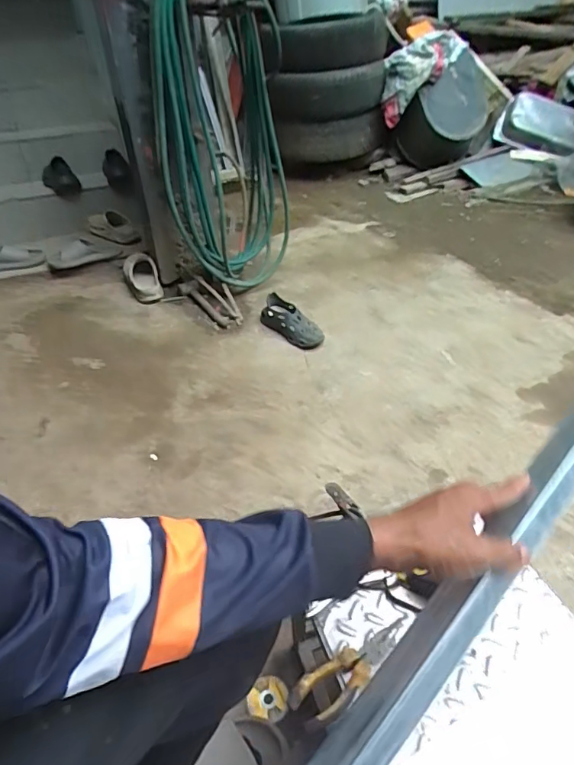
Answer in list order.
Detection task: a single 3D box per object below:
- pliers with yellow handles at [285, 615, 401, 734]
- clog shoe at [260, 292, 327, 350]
[{"bbox_3d":[0.072,0.322,0.532,0.143,0.029,0.048,-21,42,-22],"label":"pliers with yellow handles"},{"bbox_3d":[0.015,-0.210,1.642,0.109,0.082,0.271,-28,45,-29],"label":"clog shoe"}]

